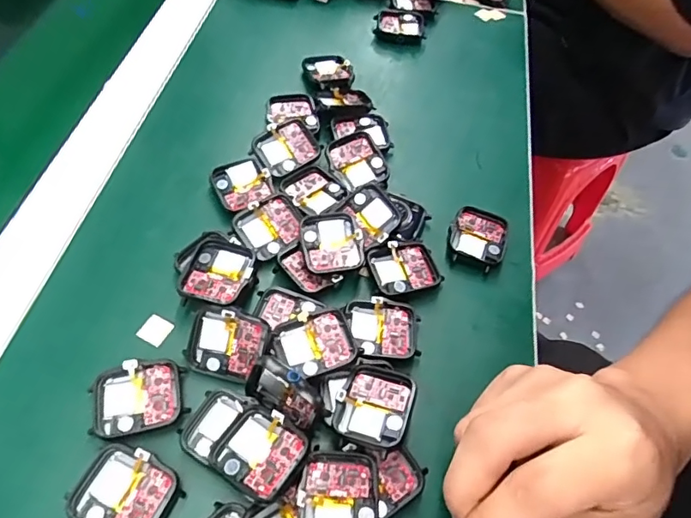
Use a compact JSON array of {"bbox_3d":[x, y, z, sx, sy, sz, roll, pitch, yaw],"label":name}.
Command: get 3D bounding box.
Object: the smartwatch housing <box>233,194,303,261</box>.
[{"bbox_3d":[-0.046,-0.023,0.327,0.041,0.009,0.034,-38,67,-25],"label":"smartwatch housing"}]

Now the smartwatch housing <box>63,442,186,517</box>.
[{"bbox_3d":[-0.104,0.111,0.240,0.044,0.007,0.038,23,58,9],"label":"smartwatch housing"}]

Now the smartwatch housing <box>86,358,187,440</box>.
[{"bbox_3d":[-0.108,0.073,0.265,0.044,0.009,0.037,-10,58,-11],"label":"smartwatch housing"}]

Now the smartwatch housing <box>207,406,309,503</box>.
[{"bbox_3d":[-0.041,0.095,0.248,0.039,0.014,0.037,29,62,16],"label":"smartwatch housing"}]

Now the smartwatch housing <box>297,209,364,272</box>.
[{"bbox_3d":[-0.009,-0.010,0.320,0.037,0.011,0.043,-8,58,-10],"label":"smartwatch housing"}]

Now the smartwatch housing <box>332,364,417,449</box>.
[{"bbox_3d":[0.015,0.075,0.263,0.036,0.008,0.042,19,57,7],"label":"smartwatch housing"}]

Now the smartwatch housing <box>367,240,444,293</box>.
[{"bbox_3d":[0.038,0.006,0.326,0.043,0.012,0.035,-11,59,-12],"label":"smartwatch housing"}]

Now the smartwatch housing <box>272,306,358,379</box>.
[{"bbox_3d":[-0.017,0.047,0.281,0.042,0.010,0.033,-18,61,-16],"label":"smartwatch housing"}]

